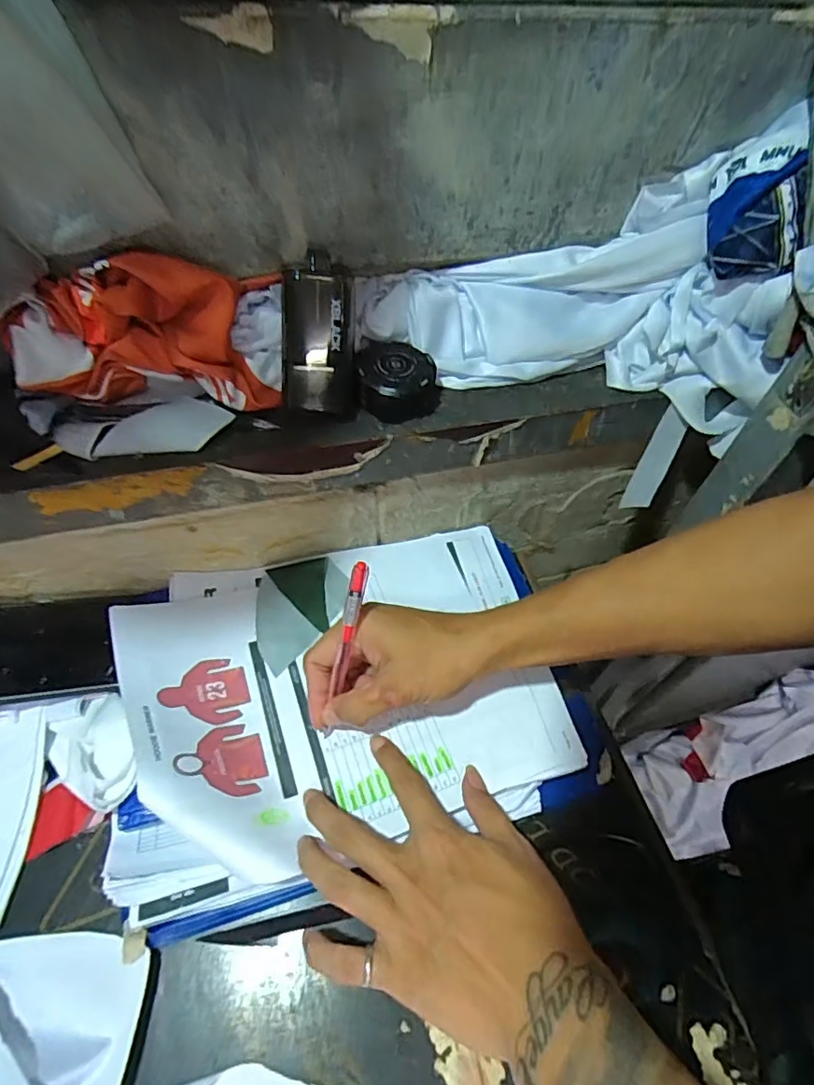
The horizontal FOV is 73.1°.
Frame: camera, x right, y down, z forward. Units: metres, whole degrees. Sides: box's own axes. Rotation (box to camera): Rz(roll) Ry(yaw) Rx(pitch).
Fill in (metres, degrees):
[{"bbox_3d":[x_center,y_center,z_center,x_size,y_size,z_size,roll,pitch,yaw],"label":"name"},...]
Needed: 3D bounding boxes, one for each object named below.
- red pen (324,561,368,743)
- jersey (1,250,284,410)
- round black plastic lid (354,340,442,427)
[{"bbox_3d":[-0.044,0.076,0.375,0.010,0.140,0.015,19,26,11],"label":"red pen"},{"bbox_3d":[-0.160,-0.134,0.350,0.159,0.087,0.052,-8,54,-10],"label":"jersey"},{"bbox_3d":[-0.006,-0.113,0.391,0.058,0.034,0.058,3,52,-1],"label":"round black plastic lid"}]

